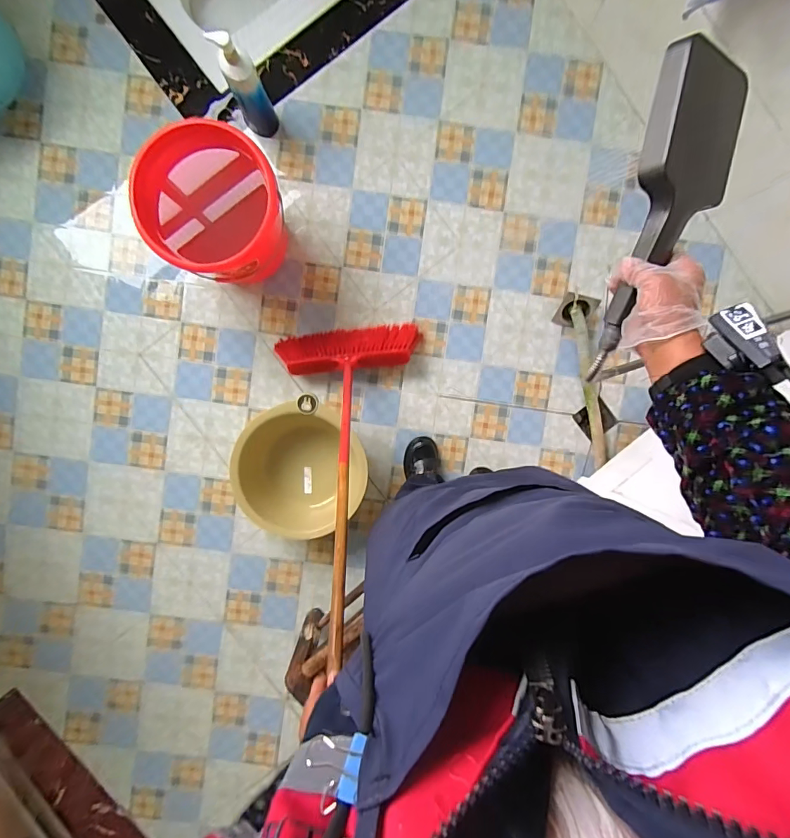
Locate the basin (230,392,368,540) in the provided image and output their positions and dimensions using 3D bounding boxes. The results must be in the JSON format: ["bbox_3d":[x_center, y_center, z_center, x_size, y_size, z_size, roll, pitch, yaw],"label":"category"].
[{"bbox_3d":[-0.249,0.126,1.141,0.335,0.162,0.338,0,96,-2],"label":"basin"}]

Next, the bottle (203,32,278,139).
[{"bbox_3d":[-0.343,-0.770,1.010,0.073,0.274,0.071,-26,96,1],"label":"bottle"}]

